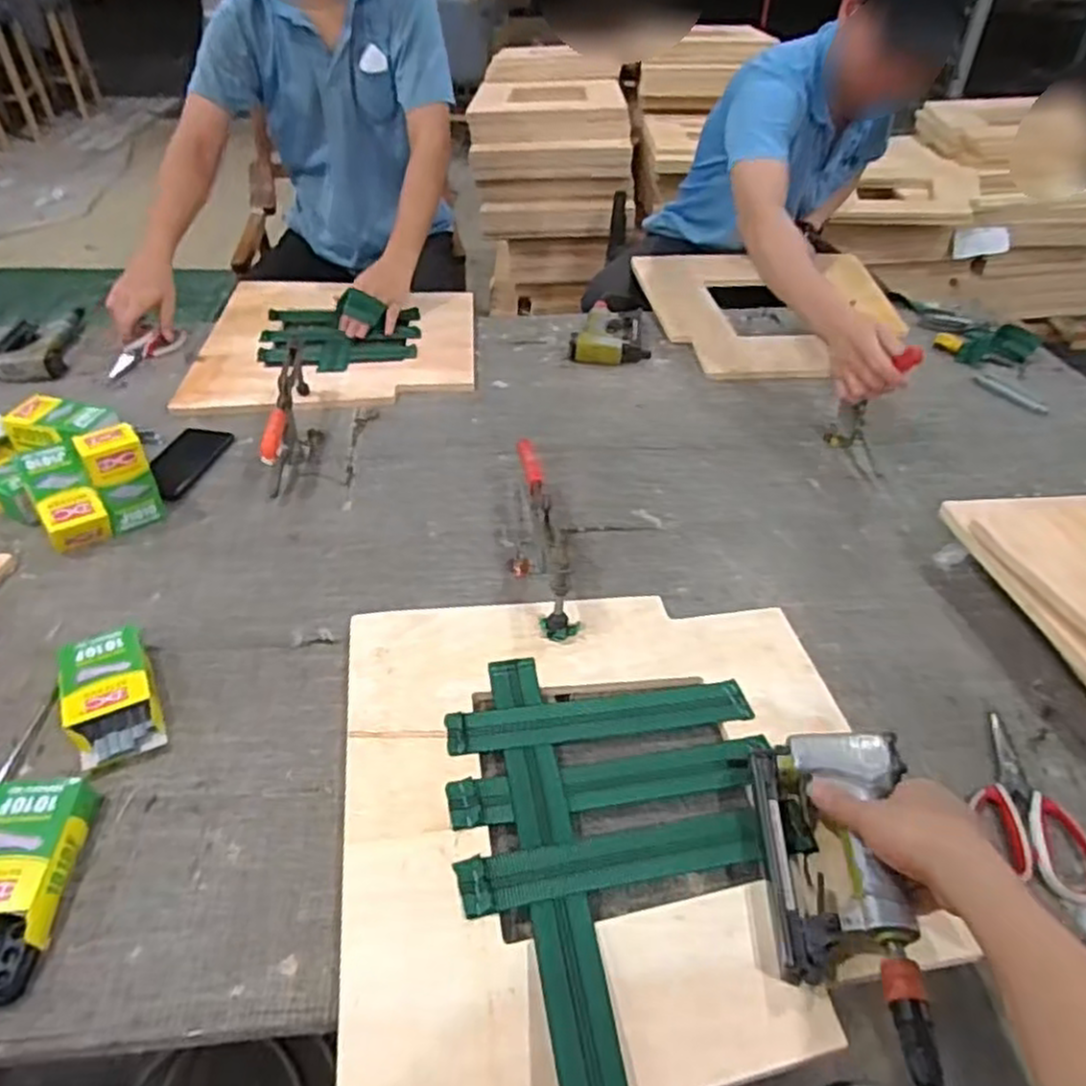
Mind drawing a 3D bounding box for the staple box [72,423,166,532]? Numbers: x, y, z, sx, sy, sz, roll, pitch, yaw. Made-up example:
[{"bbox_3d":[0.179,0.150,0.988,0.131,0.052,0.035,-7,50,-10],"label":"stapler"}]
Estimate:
[{"bbox_3d":[-0.525,-0.078,0.930,0.065,0.128,0.051,-30,49,-30],"label":"staple box"}]

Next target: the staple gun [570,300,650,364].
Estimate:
[{"bbox_3d":[0.120,-0.393,1.372,0.137,0.038,0.193,1,40,1],"label":"staple gun"}]

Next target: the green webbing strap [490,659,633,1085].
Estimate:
[{"bbox_3d":[0.018,0.291,0.547,0.048,0.030,0.552,-7,35,-8],"label":"green webbing strap"}]

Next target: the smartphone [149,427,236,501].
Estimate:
[{"bbox_3d":[-0.518,-0.121,1.076,0.069,0.016,0.160,9,41,11],"label":"smartphone"}]

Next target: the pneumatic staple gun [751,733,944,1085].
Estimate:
[{"bbox_3d":[0.234,0.267,0.573,0.118,0.051,0.243,1,44,2],"label":"pneumatic staple gun"}]

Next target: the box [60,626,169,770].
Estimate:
[{"bbox_3d":[-0.423,0.146,0.728,0.080,0.040,0.148,-21,45,-23],"label":"box"}]

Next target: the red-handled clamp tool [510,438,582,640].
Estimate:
[{"bbox_3d":[-0.002,-0.023,0.884,0.073,0.097,0.302,-2,40,-2],"label":"red-handled clamp tool"}]

